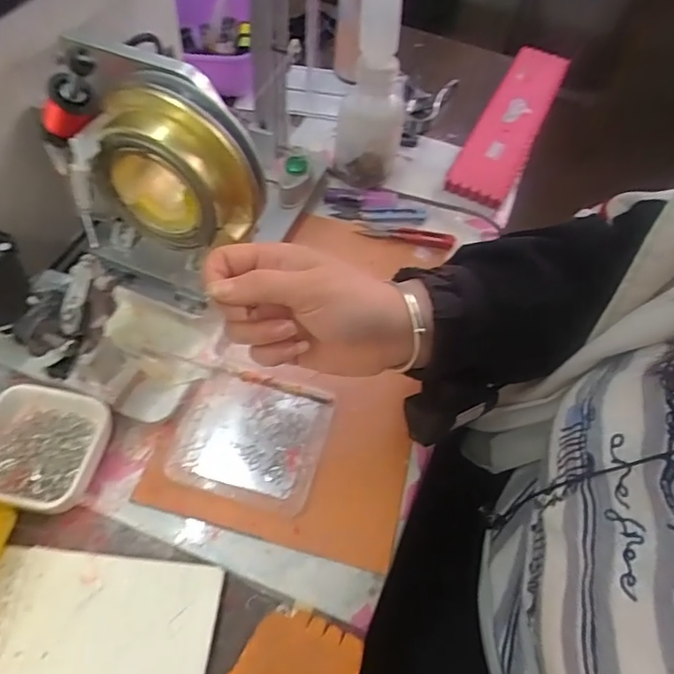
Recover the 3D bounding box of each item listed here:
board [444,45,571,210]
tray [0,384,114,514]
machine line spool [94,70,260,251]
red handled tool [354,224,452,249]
[{"bbox_3d":[0.227,-0.281,0.678,0.071,0.026,0.343,24,56,12],"label":"board"},{"bbox_3d":[-0.210,0.080,0.375,0.081,0.032,0.083,11,54,3],"label":"tray"},{"bbox_3d":[-0.105,-0.110,0.341,0.109,0.094,0.047,24,56,10],"label":"machine line spool"},{"bbox_3d":[0.070,-0.105,0.545,0.099,0.005,0.020,8,54,1],"label":"red handled tool"}]

